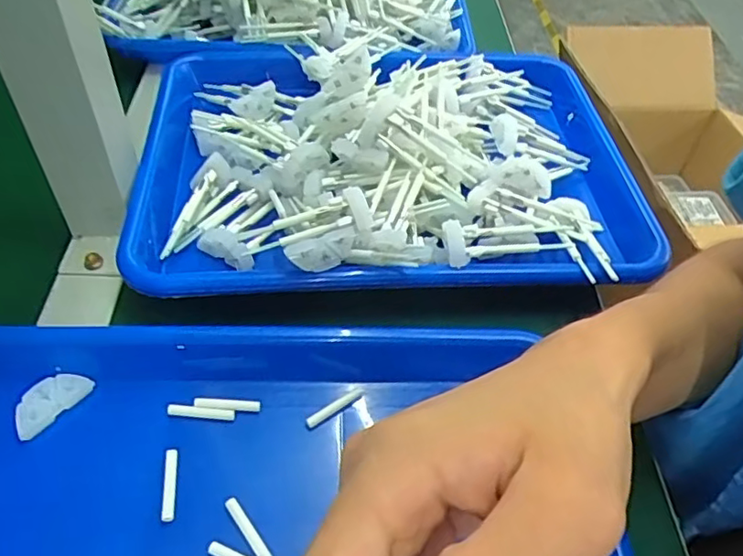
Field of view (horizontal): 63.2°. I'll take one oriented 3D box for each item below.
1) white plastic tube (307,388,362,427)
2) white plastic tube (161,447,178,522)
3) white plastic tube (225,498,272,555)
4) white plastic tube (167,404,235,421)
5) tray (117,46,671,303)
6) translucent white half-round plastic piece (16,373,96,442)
[{"bbox_3d":[-0.019,0.067,0.316,0.033,0.005,0.005,-26,55,-24],"label":"white plastic tube"},{"bbox_3d":[-0.095,0.097,0.284,0.006,0.004,0.033,-4,49,-8],"label":"white plastic tube"},{"bbox_3d":[-0.056,0.113,0.273,0.005,0.004,0.034,-29,57,-26],"label":"white plastic tube"},{"bbox_3d":[-0.088,0.069,0.310,0.034,0.006,0.006,5,49,0],"label":"white plastic tube"},{"bbox_3d":[0.016,-0.092,0.426,0.346,0.078,0.247,-2,49,-5],"label":"tray"},{"bbox_3d":[-0.163,0.061,0.303,0.020,0.004,0.039,41,57,6],"label":"translucent white half-round plastic piece"}]

